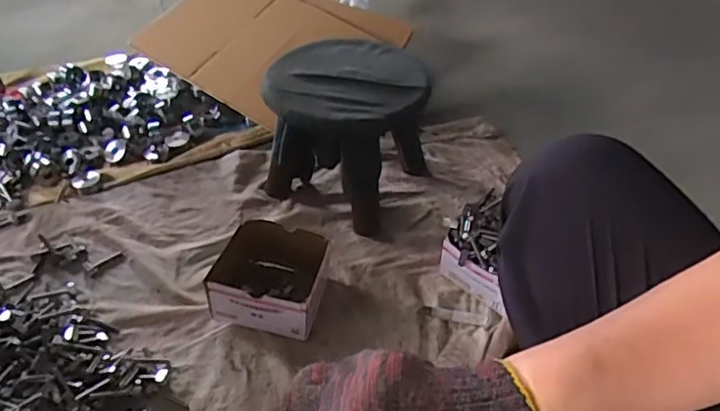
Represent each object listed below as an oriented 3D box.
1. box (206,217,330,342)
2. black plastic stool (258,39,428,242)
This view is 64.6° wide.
[{"bbox_3d":[-0.132,0.107,0.833,0.151,0.083,0.140,7,43,7],"label":"box"},{"bbox_3d":[-0.017,-0.127,0.979,0.248,0.224,0.254,17,46,18],"label":"black plastic stool"}]

